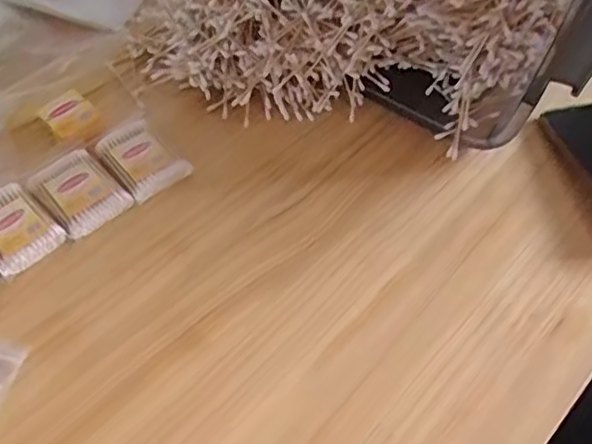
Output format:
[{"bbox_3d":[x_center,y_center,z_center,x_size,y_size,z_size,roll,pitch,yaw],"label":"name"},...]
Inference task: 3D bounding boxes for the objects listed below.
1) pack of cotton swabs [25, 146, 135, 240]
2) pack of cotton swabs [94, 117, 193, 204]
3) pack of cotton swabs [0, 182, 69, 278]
[{"bbox_3d":[-0.184,-0.027,0.533,0.058,0.011,0.080,-36,65,-26],"label":"pack of cotton swabs"},{"bbox_3d":[-0.134,-0.056,0.554,0.054,0.012,0.076,-35,64,-25],"label":"pack of cotton swabs"},{"bbox_3d":[-0.229,0.003,0.507,0.073,0.009,0.055,40,61,21],"label":"pack of cotton swabs"}]

